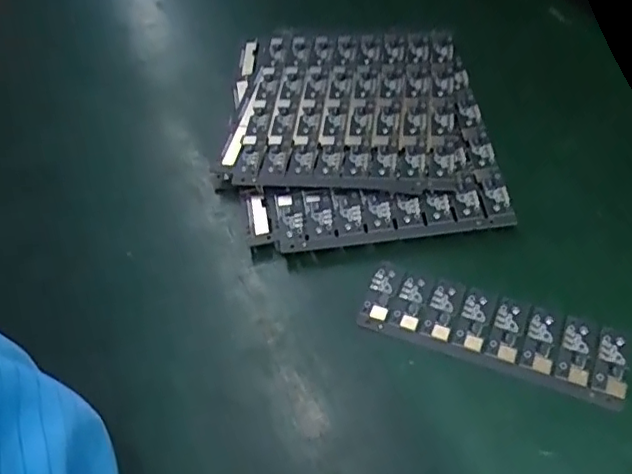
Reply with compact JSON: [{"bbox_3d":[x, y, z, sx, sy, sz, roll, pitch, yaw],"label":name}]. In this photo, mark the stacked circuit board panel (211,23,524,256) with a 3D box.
[{"bbox_3d":[0.017,-0.053,0.289,0.117,0.027,0.136,-3,50,-2],"label":"stacked circuit board panel"}]

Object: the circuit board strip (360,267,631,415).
[{"bbox_3d":[0.064,0.035,0.226,0.094,0.010,0.029,16,59,17],"label":"circuit board strip"}]

